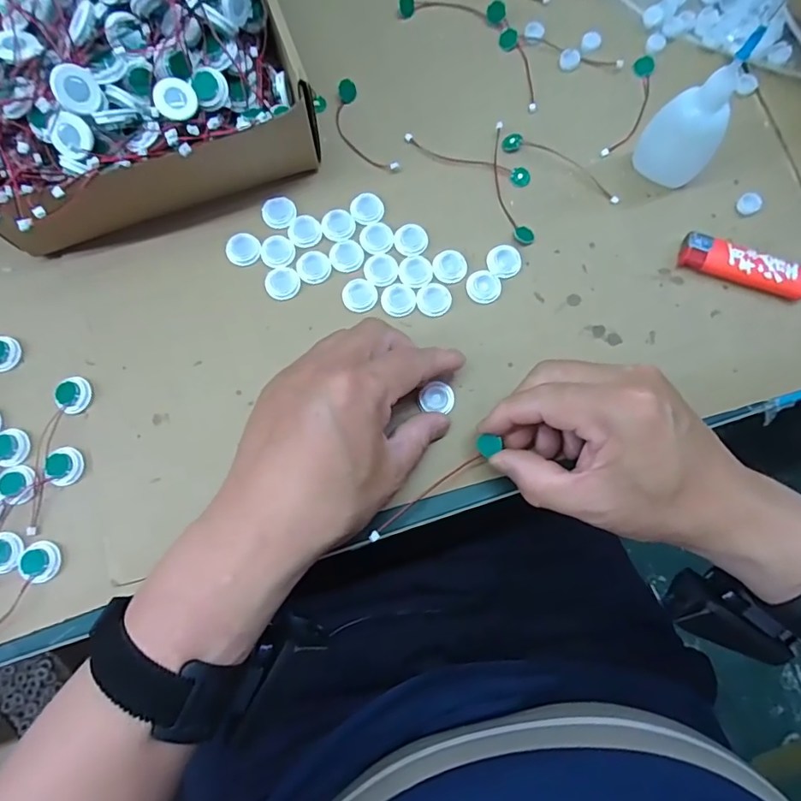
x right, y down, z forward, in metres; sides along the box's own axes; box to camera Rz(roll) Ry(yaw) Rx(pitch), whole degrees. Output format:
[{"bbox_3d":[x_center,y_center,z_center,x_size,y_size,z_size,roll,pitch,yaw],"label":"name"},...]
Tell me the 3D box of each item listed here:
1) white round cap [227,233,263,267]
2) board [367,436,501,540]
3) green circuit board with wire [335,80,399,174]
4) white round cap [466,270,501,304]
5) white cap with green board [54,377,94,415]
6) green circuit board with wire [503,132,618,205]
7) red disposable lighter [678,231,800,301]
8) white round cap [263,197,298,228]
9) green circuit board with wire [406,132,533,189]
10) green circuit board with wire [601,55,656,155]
[{"bbox_3d":[-0.106,-0.102,0.343,0.023,0.004,0.024,0,78,-1],"label":"white round cap"},{"bbox_3d":[0.020,0.051,0.301,0.093,0.019,0.012,-36,81,-10],"label":"board"},{"bbox_3d":[-0.029,-0.194,0.364,0.026,0.008,0.078,-25,80,-6],"label":"green circuit board with wire"},{"bbox_3d":[0.056,-0.077,0.343,0.022,0.004,0.022,0,78,-1],"label":"white round cap"},{"bbox_3d":[-0.204,-0.003,0.317,0.021,0.007,0.022,0,78,-1],"label":"white cap with green board"},{"bbox_3d":[0.115,-0.167,0.361,0.090,0.004,0.018,28,79,5],"label":"green circuit board with wire"},{"bbox_3d":[0.230,-0.089,0.342,0.082,0.012,0.025,23,79,4],"label":"red disposable lighter"},{"bbox_3d":[-0.083,-0.129,0.350,0.022,0.004,0.022,0,78,-1],"label":"white round cap"},{"bbox_3d":[0.047,-0.172,0.363,0.093,0.004,0.015,20,79,3],"label":"green circuit board with wire"},{"bbox_3d":[0.170,-0.214,0.372,0.019,0.005,0.089,22,79,3],"label":"green circuit board with wire"}]

